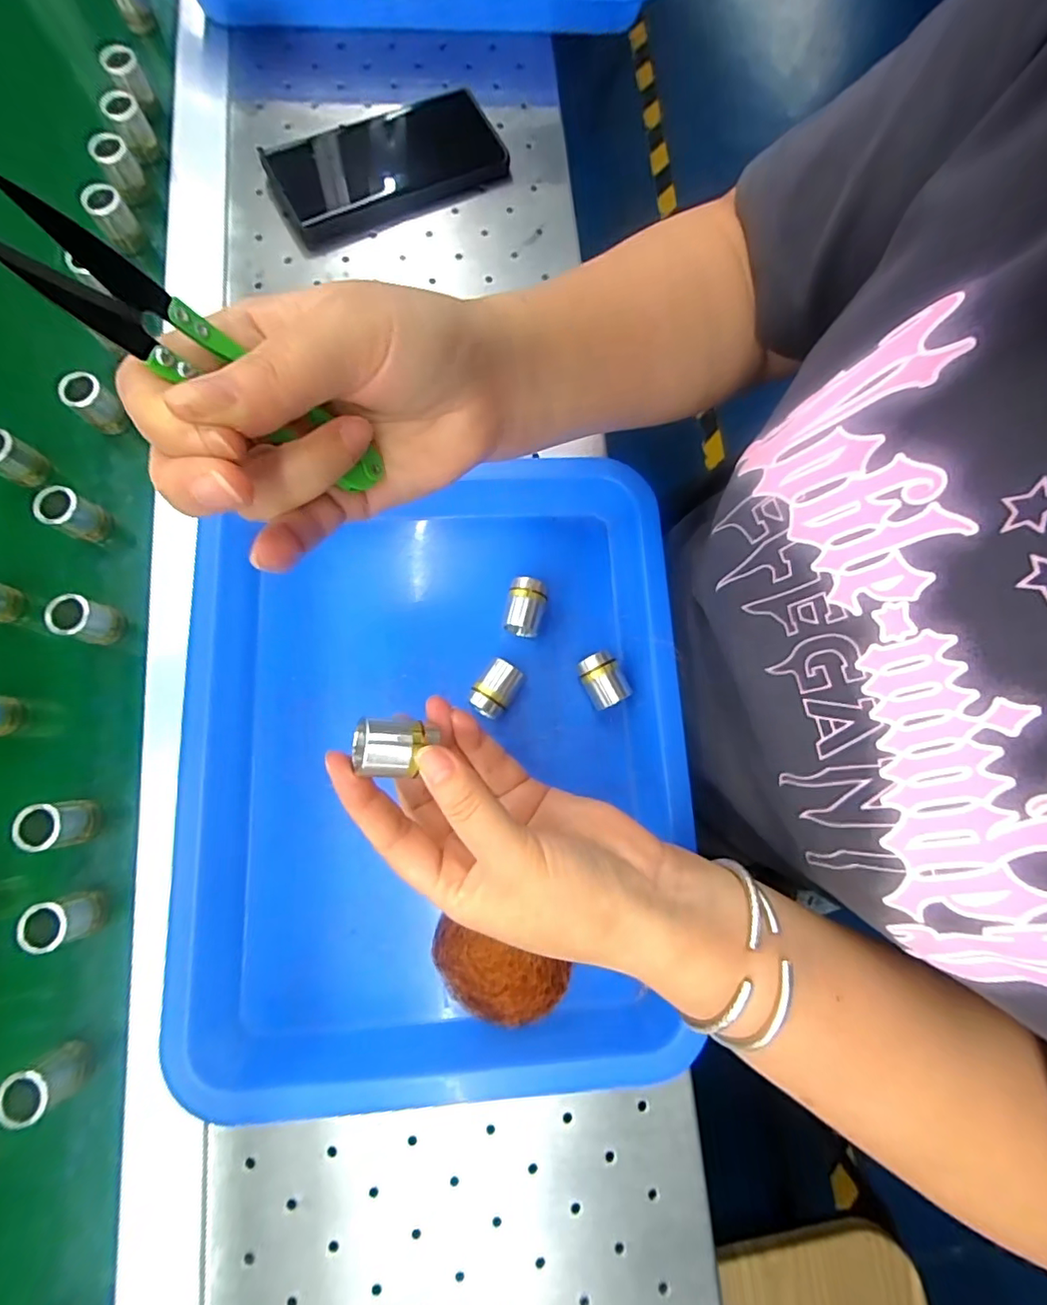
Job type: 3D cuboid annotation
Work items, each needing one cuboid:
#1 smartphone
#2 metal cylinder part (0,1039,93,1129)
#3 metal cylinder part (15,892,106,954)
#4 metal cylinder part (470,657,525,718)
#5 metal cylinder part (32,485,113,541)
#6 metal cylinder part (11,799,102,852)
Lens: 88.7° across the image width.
[{"bbox_3d":[-0.098,-0.358,0.390,0.164,0.015,0.087,-26,80,-8],"label":"smartphone"},{"bbox_3d":[-0.229,0.206,0.260,0.022,0.034,0.022,1,78,-2],"label":"metal cylinder part"},{"bbox_3d":[-0.232,0.135,0.273,0.019,0.034,0.021,-15,79,-6],"label":"metal cylinder part"},{"bbox_3d":[-0.015,0.021,0.303,0.021,0.022,0.032,38,79,6],"label":"metal cylinder part"},{"bbox_3d":[-0.269,-0.082,0.324,0.020,0.038,0.022,1,78,-2],"label":"metal cylinder part"},{"bbox_3d":[-0.244,0.091,0.283,0.021,0.036,0.022,-9,78,-5],"label":"metal cylinder part"}]

